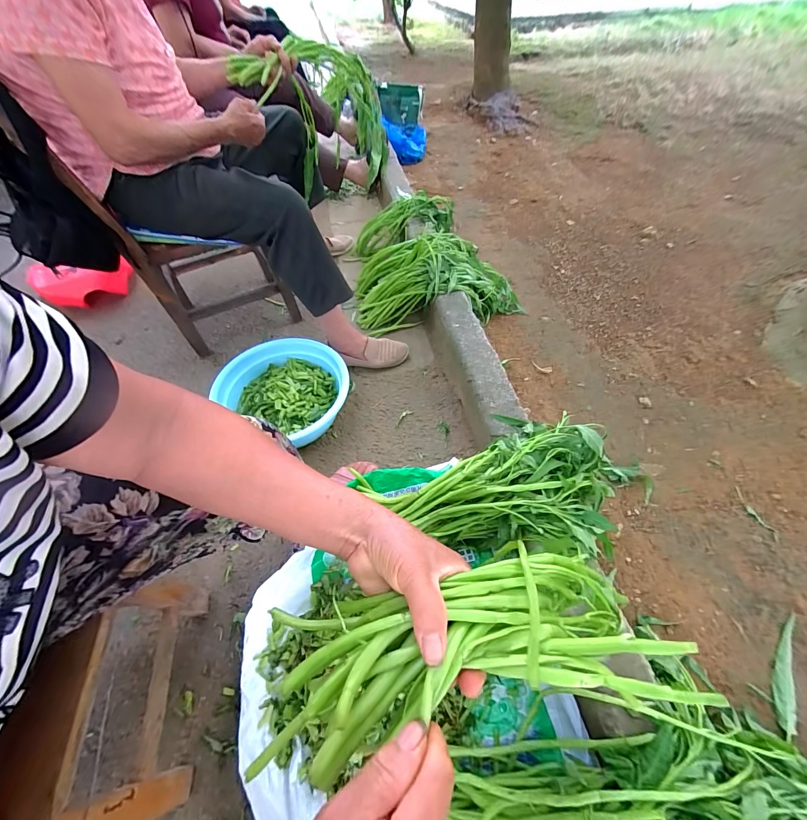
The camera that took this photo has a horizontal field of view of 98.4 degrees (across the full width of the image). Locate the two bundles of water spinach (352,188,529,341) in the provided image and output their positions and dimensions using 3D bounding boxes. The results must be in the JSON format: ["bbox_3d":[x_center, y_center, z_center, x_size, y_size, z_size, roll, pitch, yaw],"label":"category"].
[{"bbox_3d":[0.072,-0.512,1.153,0.487,0.179,0.515,-10,53,-4],"label":"two bundles of water spinach"}]

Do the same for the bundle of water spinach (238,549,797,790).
[{"bbox_3d":[0.047,0.172,0.239,0.264,0.056,0.107,-7,53,-7],"label":"bundle of water spinach"}]

